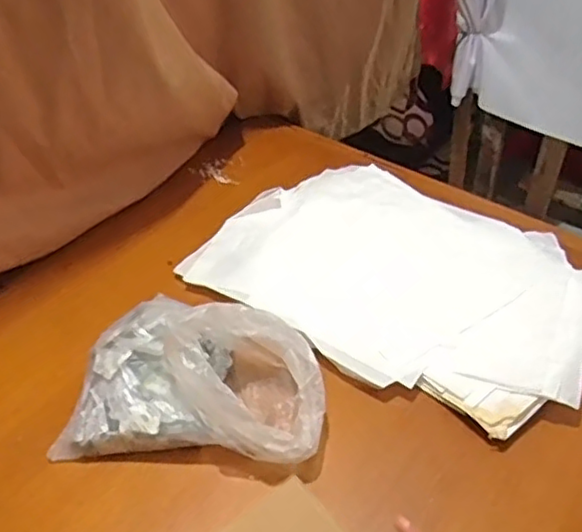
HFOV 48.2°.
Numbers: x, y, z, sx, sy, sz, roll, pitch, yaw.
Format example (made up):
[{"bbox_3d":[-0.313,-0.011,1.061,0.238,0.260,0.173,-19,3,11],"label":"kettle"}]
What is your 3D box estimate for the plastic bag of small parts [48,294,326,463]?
[{"bbox_3d":[-0.096,0.100,0.680,0.266,0.113,0.190,3,45,7],"label":"plastic bag of small parts"}]

